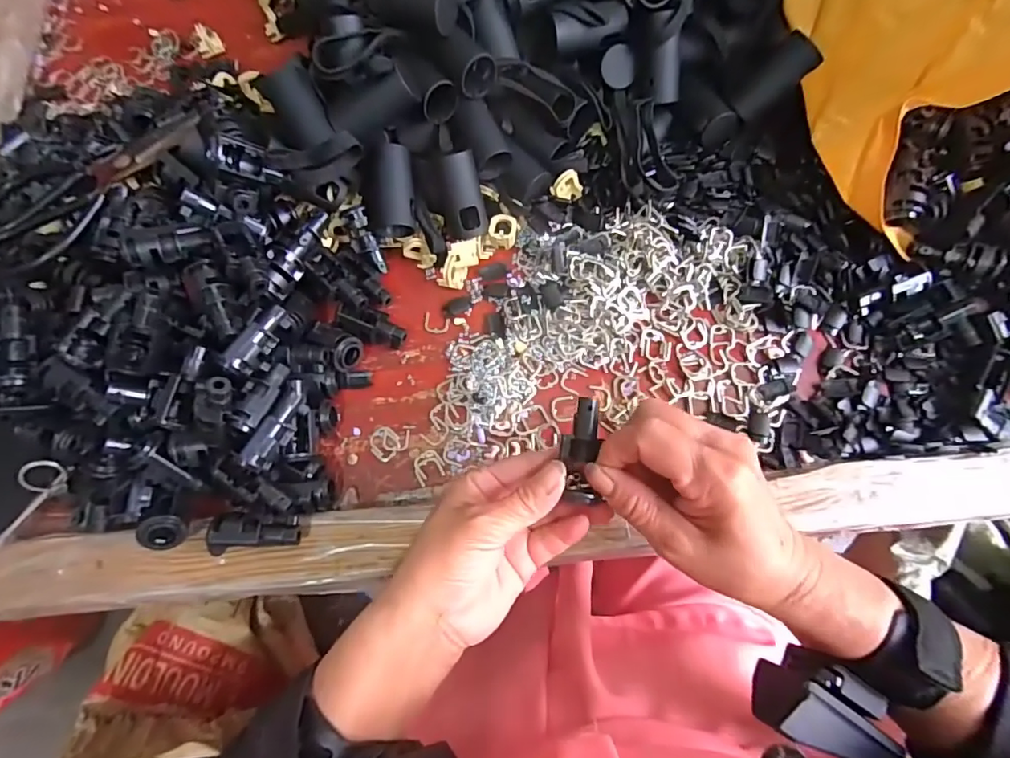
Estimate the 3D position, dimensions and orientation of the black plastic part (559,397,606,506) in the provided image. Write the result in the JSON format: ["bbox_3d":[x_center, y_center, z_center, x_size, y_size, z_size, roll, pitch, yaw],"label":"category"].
[{"bbox_3d":[0.039,0.037,0.264,0.021,0.014,0.054,7,77,3],"label":"black plastic part"}]

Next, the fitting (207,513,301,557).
[{"bbox_3d":[-0.157,0.098,0.326,0.051,0.025,0.024,-1,74,1],"label":"fitting"}]

